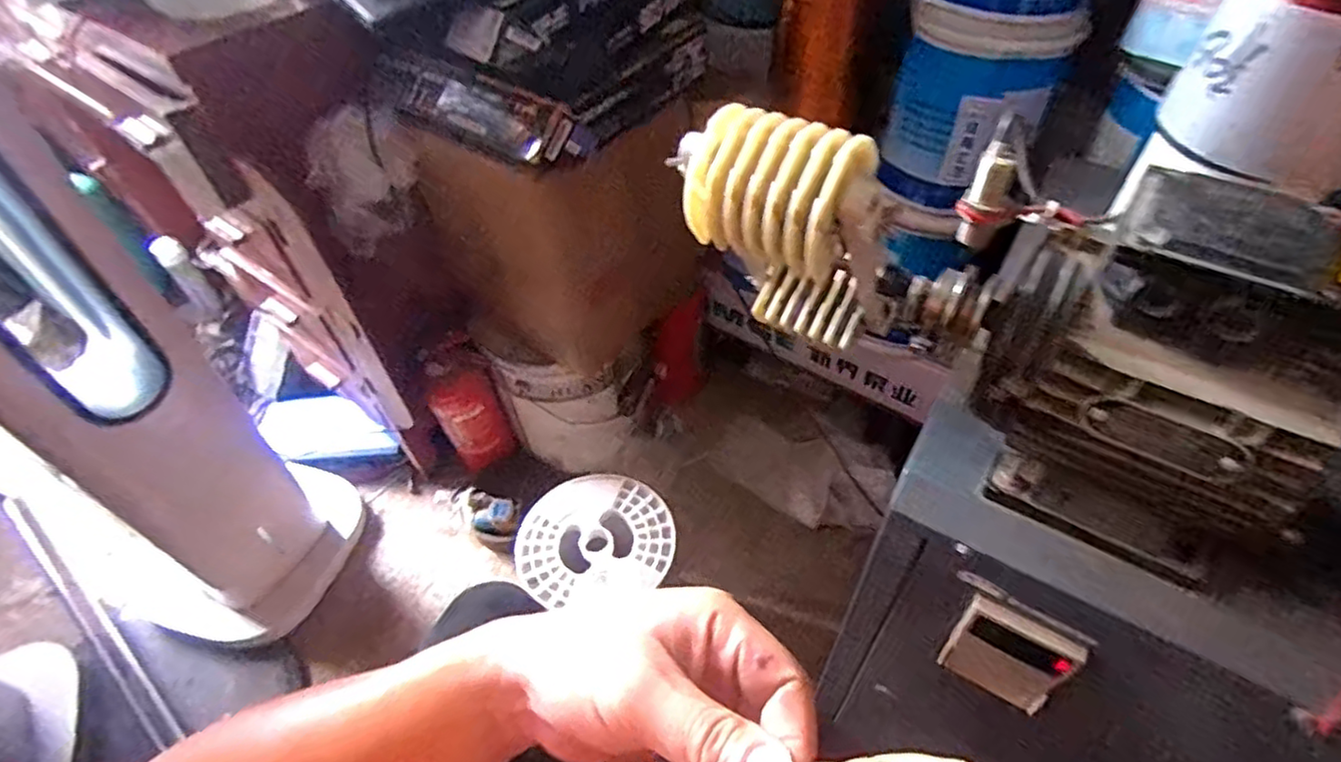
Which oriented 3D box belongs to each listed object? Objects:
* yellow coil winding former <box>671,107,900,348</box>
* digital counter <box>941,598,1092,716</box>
[{"bbox_3d":[0.090,-0.089,0.445,0.106,0.216,0.080,28,86,24],"label":"yellow coil winding former"},{"bbox_3d":[0.242,0.199,0.475,0.073,0.086,0.025,25,56,22],"label":"digital counter"}]

